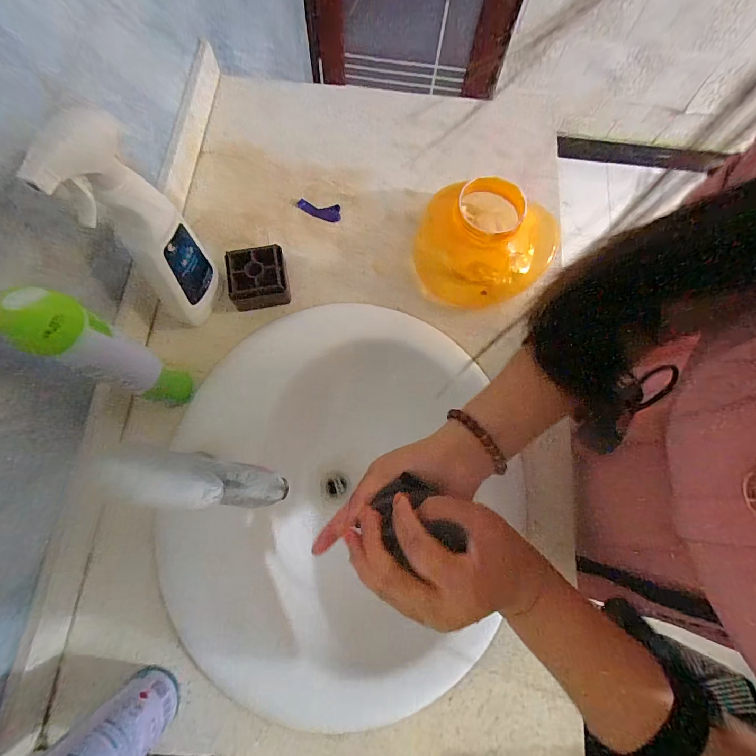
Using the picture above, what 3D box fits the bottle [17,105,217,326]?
[{"bbox_3d":[-0.243,-0.150,0.411,0.052,0.263,0.096,12,75,0],"label":"bottle"}]

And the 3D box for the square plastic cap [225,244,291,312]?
[{"bbox_3d":[-0.168,-0.142,0.538,0.079,0.050,0.076,-10,74,-5],"label":"square plastic cap"}]

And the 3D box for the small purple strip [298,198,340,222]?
[{"bbox_3d":[-0.093,-0.265,0.595,0.070,0.006,0.029,11,73,1],"label":"small purple strip"}]

